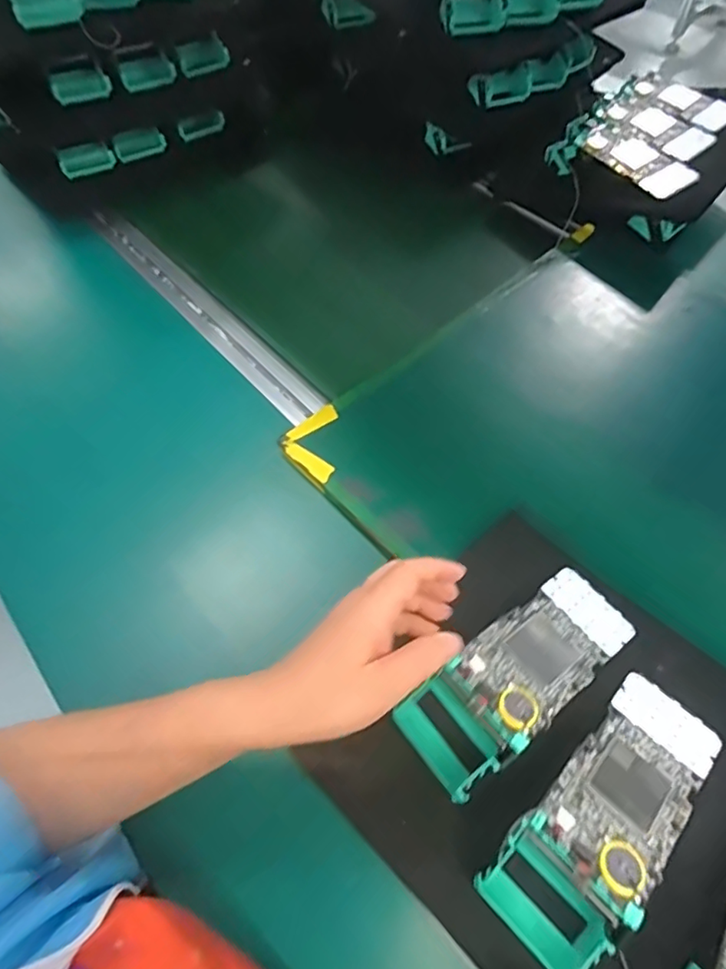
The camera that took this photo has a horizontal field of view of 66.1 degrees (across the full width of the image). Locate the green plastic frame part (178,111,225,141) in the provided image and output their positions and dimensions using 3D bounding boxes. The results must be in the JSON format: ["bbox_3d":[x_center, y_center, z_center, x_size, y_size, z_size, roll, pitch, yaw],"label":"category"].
[{"bbox_3d":[-0.232,-0.515,0.802,0.067,0.023,0.012,-28,61,-14],"label":"green plastic frame part"}]

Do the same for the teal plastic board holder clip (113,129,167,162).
[{"bbox_3d":[-0.310,-0.473,0.774,0.070,0.032,0.011,-30,62,-16],"label":"teal plastic board holder clip"}]

